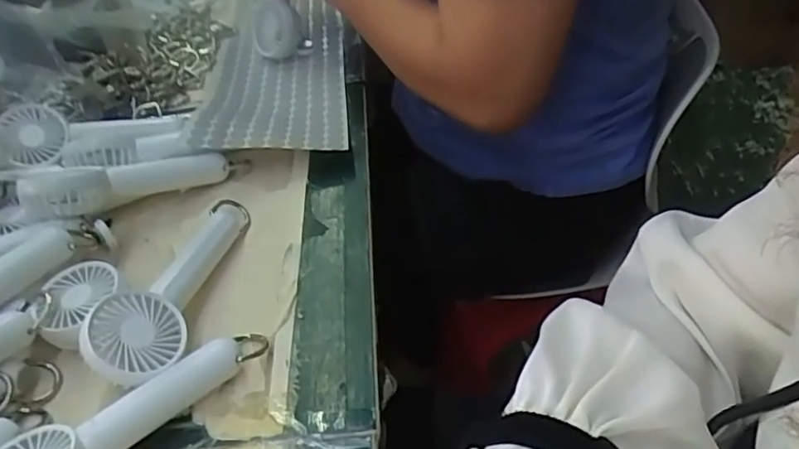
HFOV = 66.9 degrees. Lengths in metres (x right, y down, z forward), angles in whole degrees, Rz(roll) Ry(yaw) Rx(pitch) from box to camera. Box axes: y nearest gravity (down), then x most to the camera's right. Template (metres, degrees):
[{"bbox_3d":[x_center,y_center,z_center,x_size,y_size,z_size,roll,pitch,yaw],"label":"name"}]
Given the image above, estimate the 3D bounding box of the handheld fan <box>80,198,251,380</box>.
[{"bbox_3d":[-0.142,0.039,0.407,0.055,0.022,0.168,42,37,-8],"label":"handheld fan"}]

